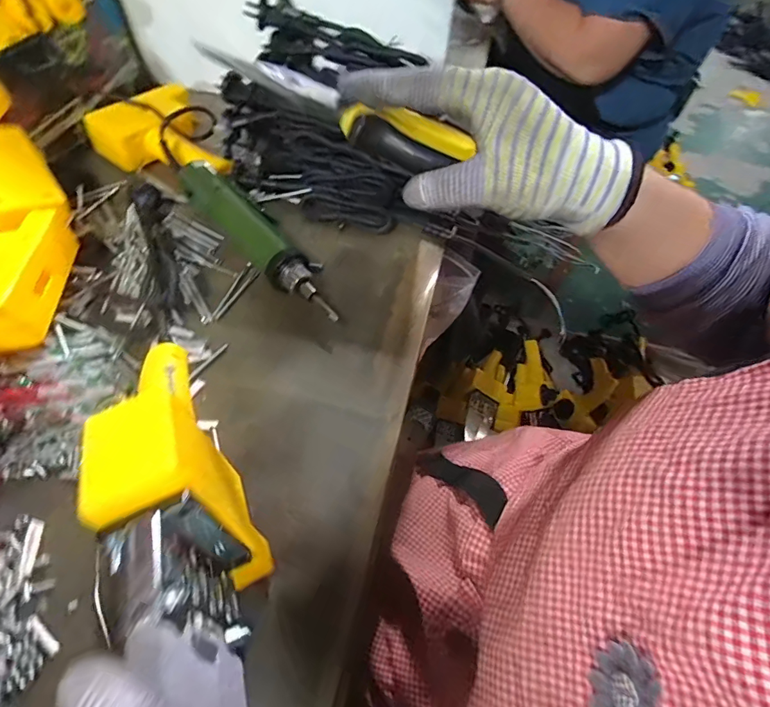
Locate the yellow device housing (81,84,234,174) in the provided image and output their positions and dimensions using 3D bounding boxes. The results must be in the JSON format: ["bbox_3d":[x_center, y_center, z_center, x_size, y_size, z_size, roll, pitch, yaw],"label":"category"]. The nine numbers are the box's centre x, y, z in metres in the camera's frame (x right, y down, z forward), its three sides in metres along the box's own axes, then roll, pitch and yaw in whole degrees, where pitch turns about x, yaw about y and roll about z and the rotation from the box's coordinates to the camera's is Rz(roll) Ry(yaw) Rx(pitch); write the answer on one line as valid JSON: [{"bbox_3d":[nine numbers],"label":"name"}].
[{"bbox_3d":[-0.263,-0.246,0.511,0.122,0.048,0.149,-26,61,-21],"label":"yellow device housing"}]

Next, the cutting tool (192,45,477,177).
[{"bbox_3d":[-0.024,-0.146,0.269,0.158,0.016,0.044,20,54,-11],"label":"cutting tool"}]

